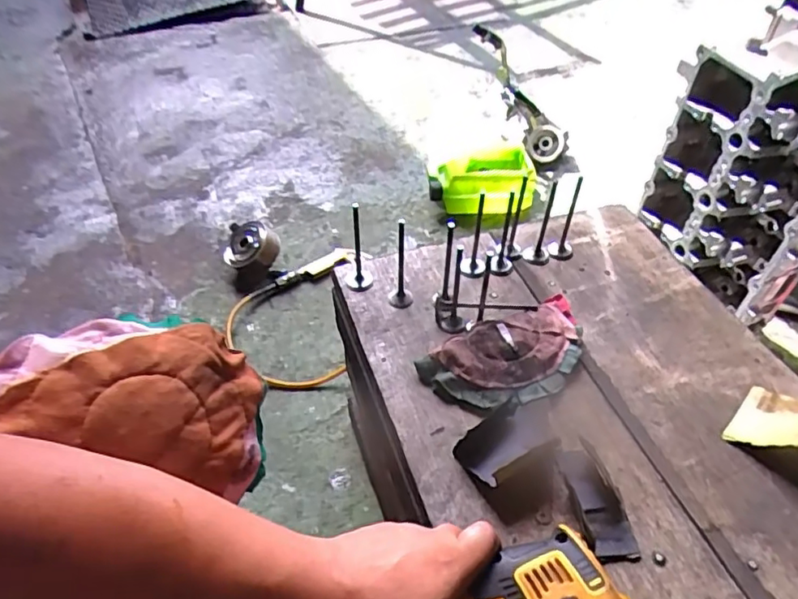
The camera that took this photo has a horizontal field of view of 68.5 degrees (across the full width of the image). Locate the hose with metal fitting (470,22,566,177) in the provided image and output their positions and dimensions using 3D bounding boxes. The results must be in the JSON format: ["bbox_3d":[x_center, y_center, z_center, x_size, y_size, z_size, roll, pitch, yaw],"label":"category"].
[{"bbox_3d":[0.262,-0.446,1.311,0.102,0.364,0.121,-16,36,36],"label":"hose with metal fitting"}]

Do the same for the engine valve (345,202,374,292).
[{"bbox_3d":[-0.047,-0.062,0.646,0.030,0.112,0.039,-5,47,-4],"label":"engine valve"}]

